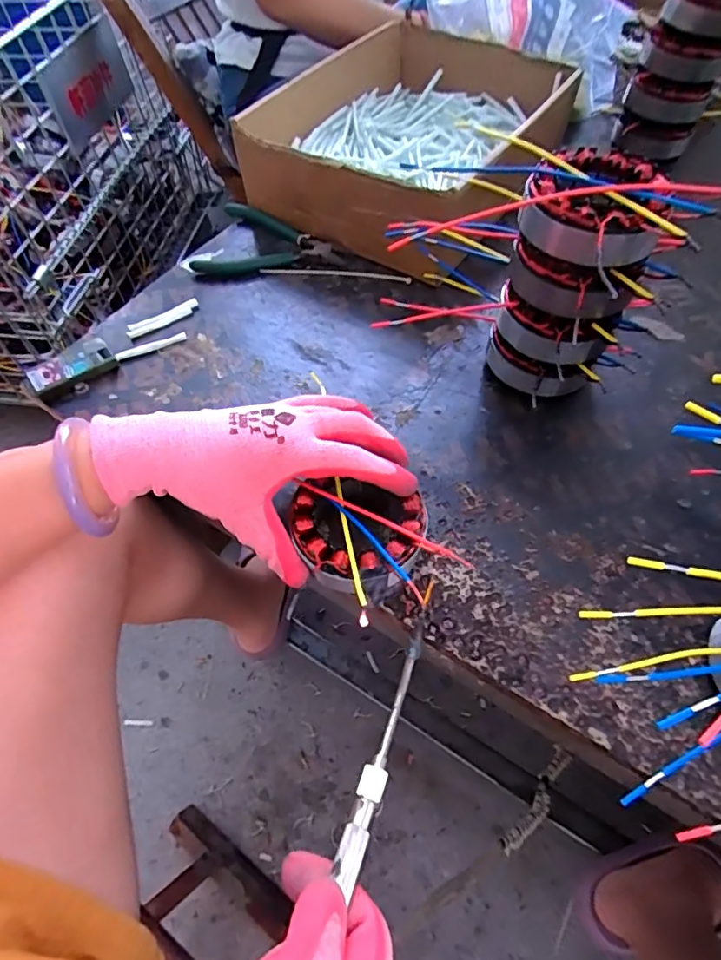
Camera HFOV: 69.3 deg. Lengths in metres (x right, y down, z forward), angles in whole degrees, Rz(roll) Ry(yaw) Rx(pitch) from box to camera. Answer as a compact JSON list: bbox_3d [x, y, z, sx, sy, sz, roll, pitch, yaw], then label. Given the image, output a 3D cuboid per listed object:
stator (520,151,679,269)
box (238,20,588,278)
[{"bbox_3d":[0.144,-0.169,0.322,0.081,0.036,0.088,20,60,14],"label":"stator"},{"bbox_3d":[0.064,-0.351,0.550,0.239,0.093,0.338,32,63,19],"label":"box"}]

